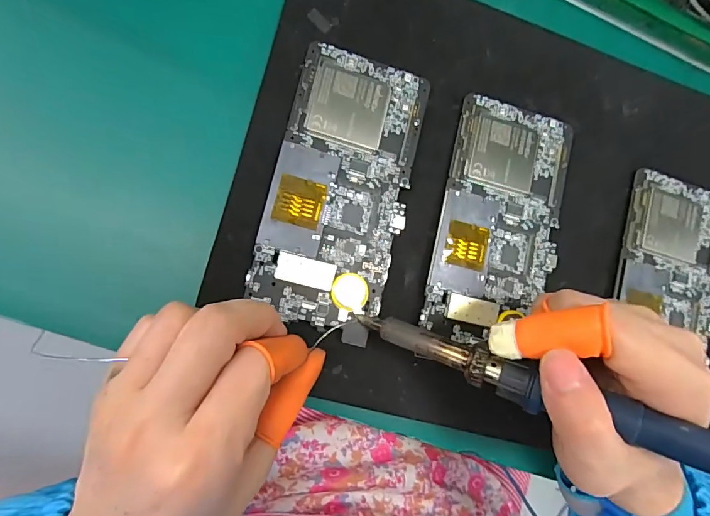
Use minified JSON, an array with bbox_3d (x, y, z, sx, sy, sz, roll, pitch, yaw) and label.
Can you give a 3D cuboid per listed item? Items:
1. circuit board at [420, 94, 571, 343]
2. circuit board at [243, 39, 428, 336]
[{"bbox_3d":[0.085,-0.022,0.238,0.071,0.011,0.140,14,85,-9],"label":"circuit board"},{"bbox_3d":[-0.007,-0.040,0.222,0.072,0.010,0.147,14,85,-9],"label":"circuit board"}]

